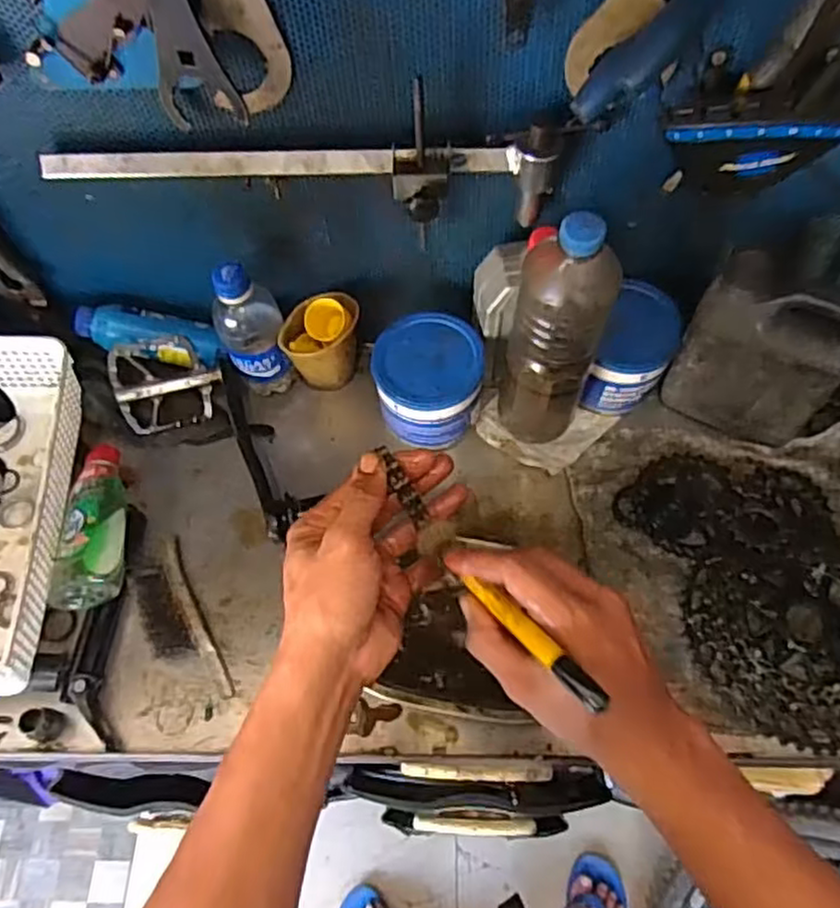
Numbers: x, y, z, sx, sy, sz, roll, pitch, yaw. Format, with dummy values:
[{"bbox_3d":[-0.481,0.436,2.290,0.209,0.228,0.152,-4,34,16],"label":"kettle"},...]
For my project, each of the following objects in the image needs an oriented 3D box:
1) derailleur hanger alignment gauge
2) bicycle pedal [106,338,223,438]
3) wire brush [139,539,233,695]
[{"bbox_3d":[-0.092,-0.208,0.545,0.399,0.116,0.055,-1,61,3],"label":"derailleur hanger alignment gauge"},{"bbox_3d":[-0.259,-0.074,0.720,0.100,0.094,0.035,-15,31,-9],"label":"bicycle pedal"},{"bbox_3d":[-0.220,0.148,0.634,0.046,0.026,0.161,-26,63,-10],"label":"wire brush"}]

